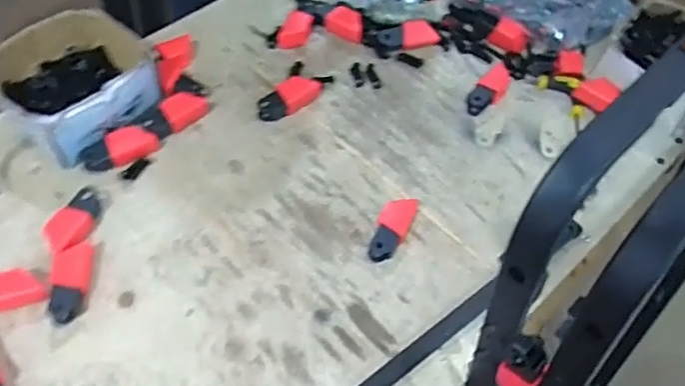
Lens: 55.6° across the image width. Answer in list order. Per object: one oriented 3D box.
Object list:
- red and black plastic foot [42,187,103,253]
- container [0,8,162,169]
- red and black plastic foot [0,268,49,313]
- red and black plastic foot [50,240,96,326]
[{"bbox_3d":[-0.295,0.026,0.718,0.039,0.024,0.094,14,40,4],"label":"red and black plastic foot"},{"bbox_3d":[-0.325,-0.138,0.801,0.168,0.079,0.184,36,59,19],"label":"container"},{"bbox_3d":[-0.348,0.105,0.663,0.083,0.024,0.041,-19,59,-18],"label":"red and black plastic foot"},{"bbox_3d":[-0.282,0.091,0.678,0.036,0.025,0.091,0,55,-6],"label":"red and black plastic foot"}]

